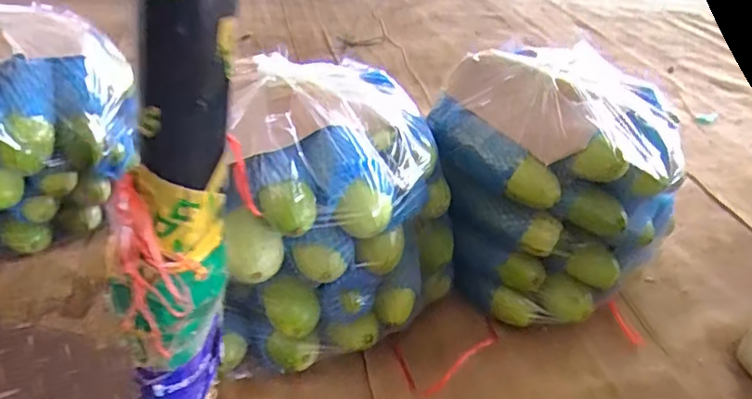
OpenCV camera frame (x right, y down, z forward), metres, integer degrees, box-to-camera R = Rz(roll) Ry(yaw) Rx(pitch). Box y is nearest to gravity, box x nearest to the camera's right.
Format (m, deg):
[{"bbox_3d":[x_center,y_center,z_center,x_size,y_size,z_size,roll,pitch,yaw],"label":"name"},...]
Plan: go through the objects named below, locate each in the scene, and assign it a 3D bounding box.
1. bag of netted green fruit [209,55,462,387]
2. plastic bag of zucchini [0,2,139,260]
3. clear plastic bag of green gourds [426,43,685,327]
[{"bbox_3d":[-0.066,0.017,0.753,0.326,0.307,0.272,-2,34,-12],"label":"bag of netted green fruit"},{"bbox_3d":[-0.515,-0.082,0.856,0.328,0.324,0.248,-12,38,-26],"label":"plastic bag of zucchini"},{"bbox_3d":[0.235,-0.011,0.833,0.319,0.317,0.239,17,35,15],"label":"clear plastic bag of green gourds"}]

